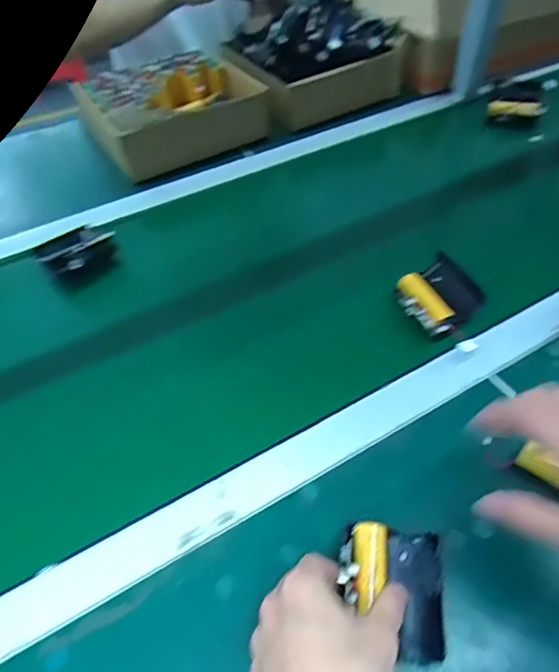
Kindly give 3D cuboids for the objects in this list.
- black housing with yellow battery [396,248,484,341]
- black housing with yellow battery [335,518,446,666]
[{"bbox_3d":[0.166,-0.043,0.501,0.057,0.044,0.083,-19,57,-16],"label":"black housing with yellow battery"},{"bbox_3d":[0.076,0.170,0.327,0.070,0.028,0.079,11,54,5],"label":"black housing with yellow battery"}]

